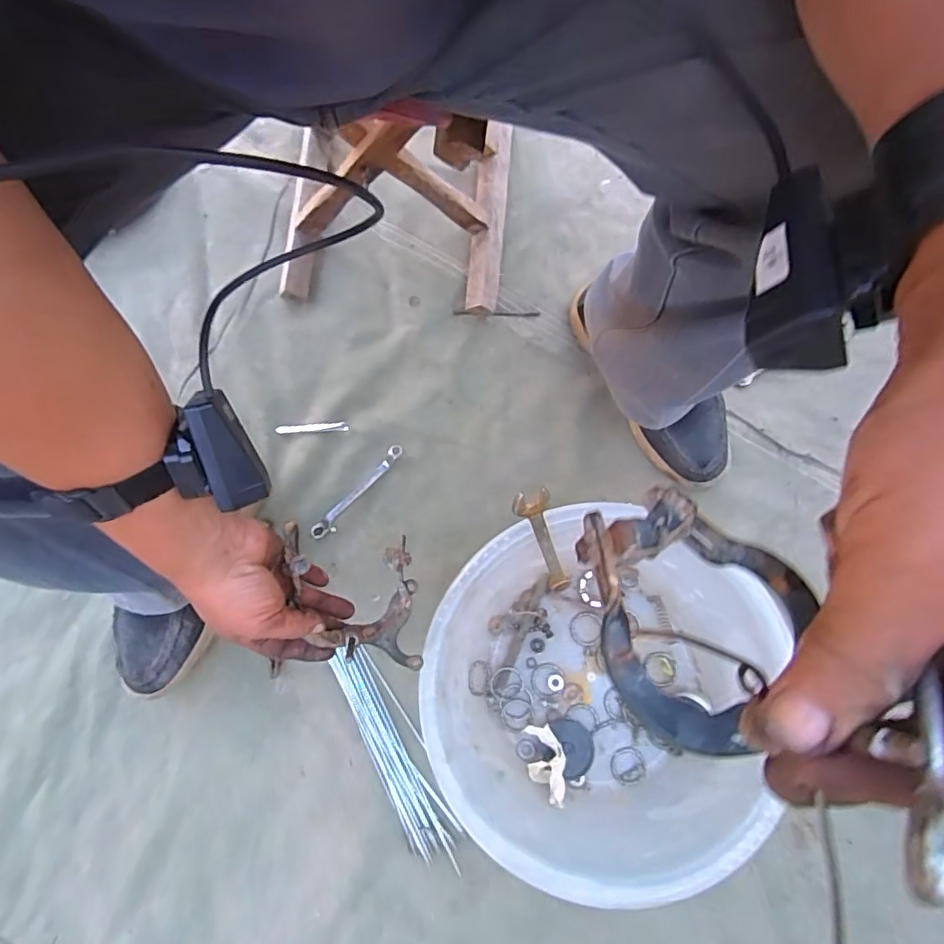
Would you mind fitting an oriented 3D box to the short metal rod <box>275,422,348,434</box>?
[{"bbox_3d":[-0.192,-0.053,0.698,0.087,0.007,0.011,-1,80,-1],"label":"short metal rod"}]

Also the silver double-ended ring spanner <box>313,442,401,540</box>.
[{"bbox_3d":[-0.135,0.022,0.685,0.015,0.010,0.142,42,82,6],"label":"silver double-ended ring spanner"}]

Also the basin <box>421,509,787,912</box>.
[{"bbox_3d":[0.112,0.225,0.577,0.312,0.122,0.299,0,80,-1],"label":"basin"}]

